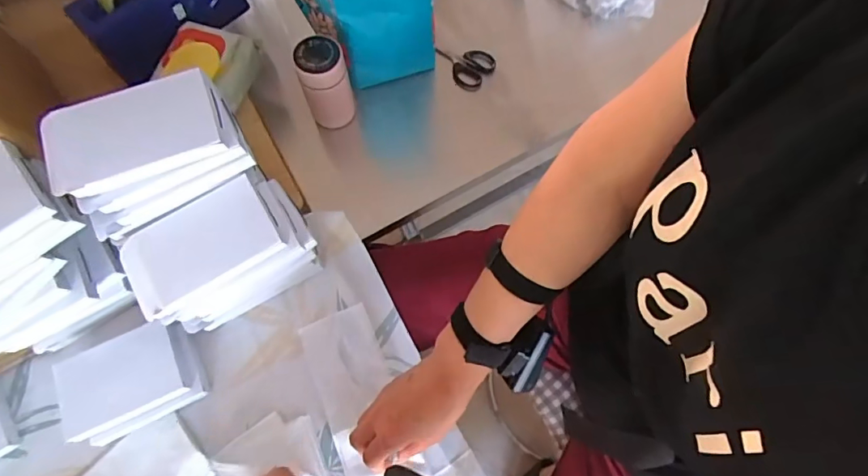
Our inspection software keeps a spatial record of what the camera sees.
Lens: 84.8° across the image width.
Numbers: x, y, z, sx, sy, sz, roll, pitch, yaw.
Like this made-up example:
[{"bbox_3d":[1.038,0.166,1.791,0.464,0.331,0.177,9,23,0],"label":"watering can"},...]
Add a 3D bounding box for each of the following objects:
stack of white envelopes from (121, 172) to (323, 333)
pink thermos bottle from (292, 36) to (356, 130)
[{"bbox_3d":[-0.219,0.022,0.521,0.170,0.127,0.096,-30,74,-11],"label":"stack of white envelopes"},{"bbox_3d":[-0.147,-0.209,0.651,0.063,0.123,0.061,0,71,-1],"label":"pink thermos bottle"}]

